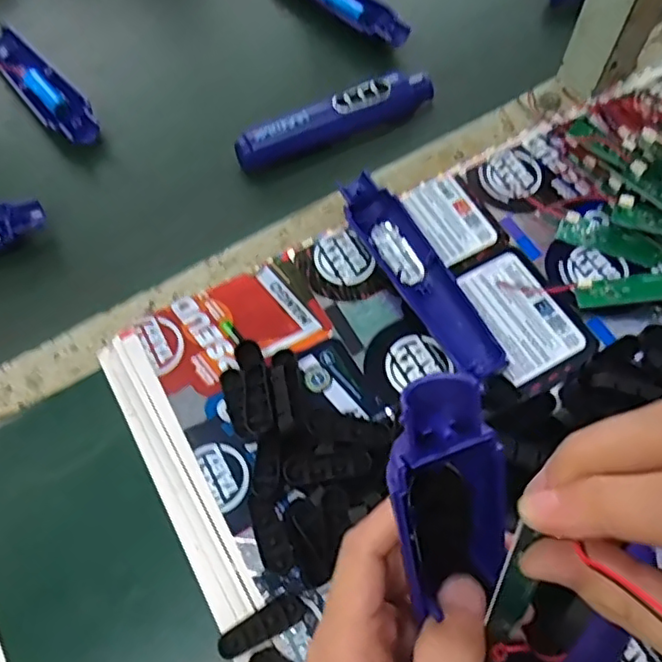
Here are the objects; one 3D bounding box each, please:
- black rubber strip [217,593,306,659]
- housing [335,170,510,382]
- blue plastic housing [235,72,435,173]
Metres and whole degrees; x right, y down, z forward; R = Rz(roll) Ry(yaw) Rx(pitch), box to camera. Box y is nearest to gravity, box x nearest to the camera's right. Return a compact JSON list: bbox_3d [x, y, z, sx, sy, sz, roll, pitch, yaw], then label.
[{"bbox_3d":[-0.037,0.157,0.324,0.048,0.004,0.015,-31,67,-8],"label":"black rubber strip"},{"bbox_3d":[0.059,-0.038,0.409,0.040,0.023,0.167,-30,66,-13],"label":"housing"},{"bbox_3d":[0.007,-0.174,0.488,0.172,0.019,0.029,-25,65,-10],"label":"blue plastic housing"}]

